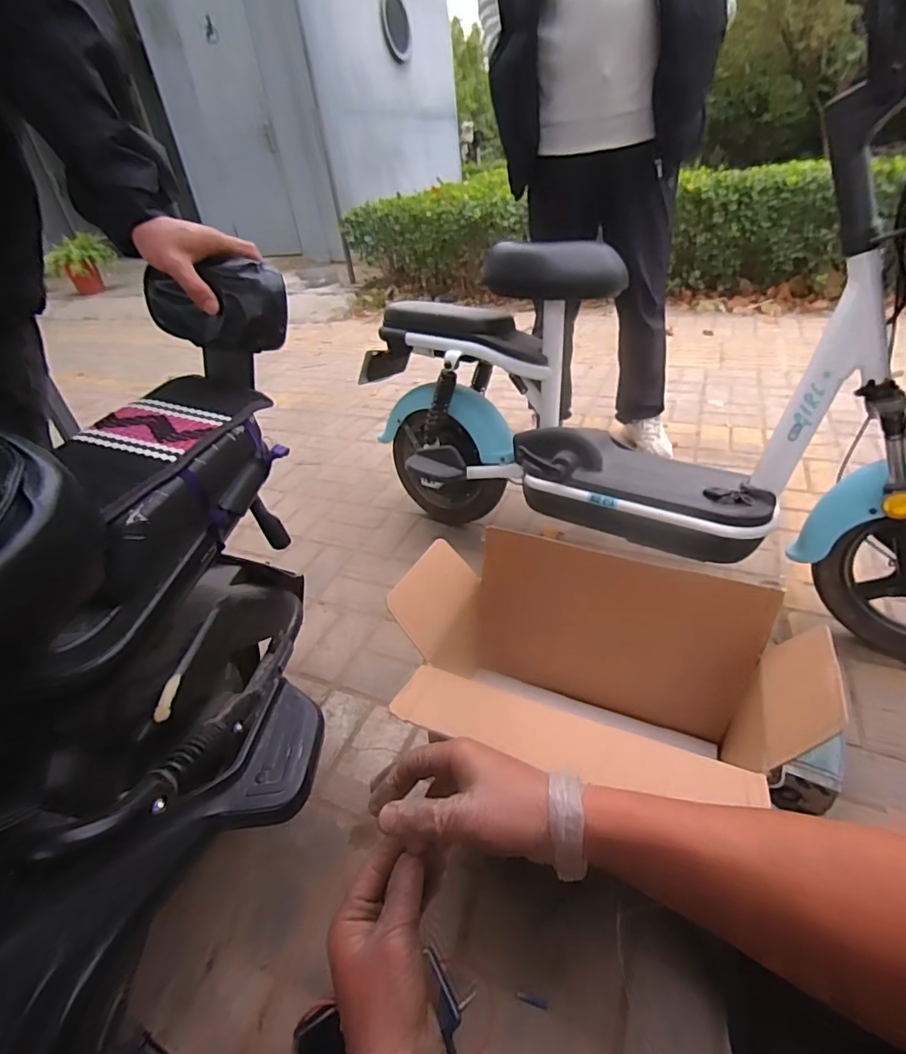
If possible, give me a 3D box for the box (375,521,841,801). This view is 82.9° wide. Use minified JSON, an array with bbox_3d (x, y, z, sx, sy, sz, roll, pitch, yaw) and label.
[{"bbox_3d":[0.174,0.238,0.679,0.477,0.304,0.310,11,38,24],"label":"box"}]

